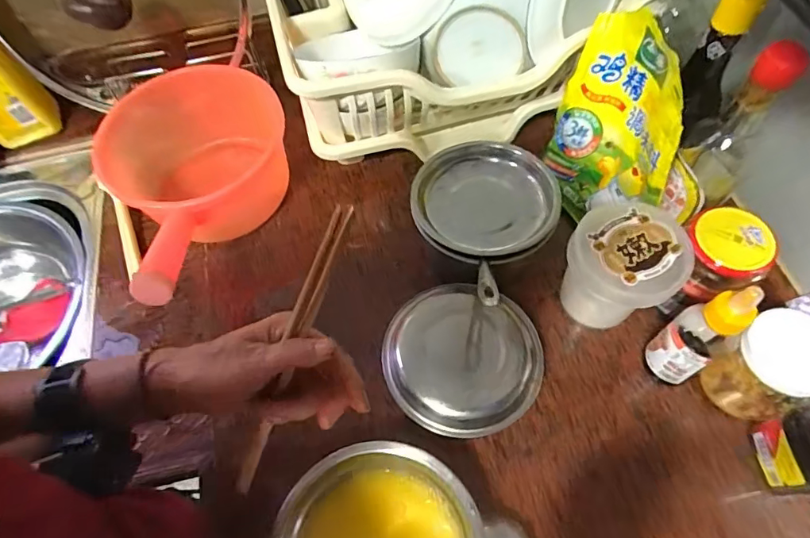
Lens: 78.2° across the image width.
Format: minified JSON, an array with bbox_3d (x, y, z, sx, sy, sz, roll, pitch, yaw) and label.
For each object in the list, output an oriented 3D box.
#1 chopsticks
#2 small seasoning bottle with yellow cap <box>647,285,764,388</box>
[{"bbox_3d":[-0.078,0.065,0.328,0.011,0.239,0.010,32,25,19],"label":"chopsticks"},{"bbox_3d":[0.261,0.063,0.449,0.042,0.175,0.044,-2,62,3],"label":"small seasoning bottle with yellow cap"}]

